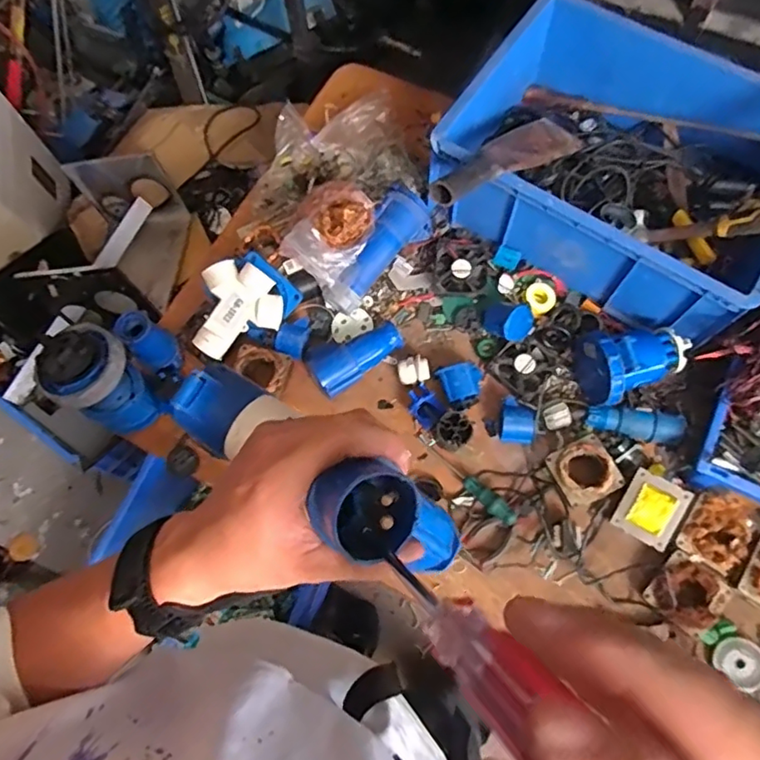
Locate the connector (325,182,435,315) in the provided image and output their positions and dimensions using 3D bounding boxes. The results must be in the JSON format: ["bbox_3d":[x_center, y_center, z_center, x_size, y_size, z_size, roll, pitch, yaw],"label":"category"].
[{"bbox_3d":[-0.009,-0.196,0.876,0.074,0.075,0.211,39,76,14],"label":"connector"}]

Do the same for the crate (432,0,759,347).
[{"bbox_3d":[0.362,-0.320,0.861,0.471,0.163,0.404,33,75,12],"label":"crate"}]

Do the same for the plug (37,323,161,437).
[{"bbox_3d":[-0.385,0.000,0.799,0.112,0.166,0.106,43,77,14],"label":"plug"}]

